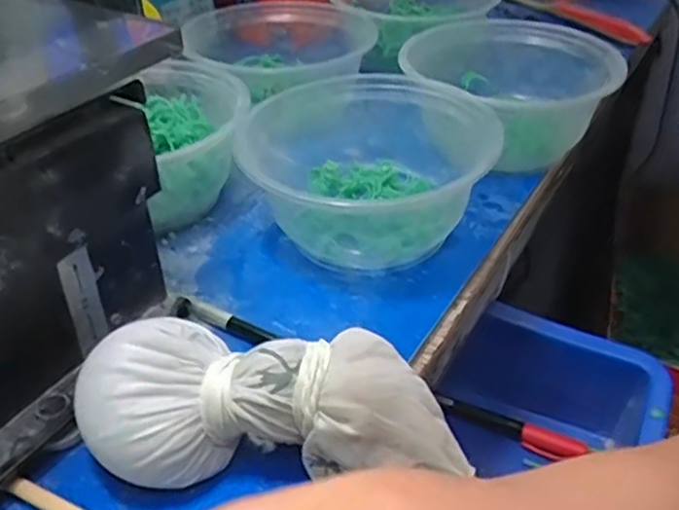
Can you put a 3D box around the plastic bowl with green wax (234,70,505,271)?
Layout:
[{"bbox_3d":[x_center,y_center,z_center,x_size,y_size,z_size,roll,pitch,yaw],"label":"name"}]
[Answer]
[{"bbox_3d":[0.014,-0.052,0.389,0.130,0.065,0.122,0,37,0],"label":"plastic bowl with green wax"}]

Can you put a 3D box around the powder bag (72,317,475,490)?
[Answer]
[{"bbox_3d":[-0.023,0.059,0.258,0.142,0.050,0.054,0,37,1],"label":"powder bag"}]

